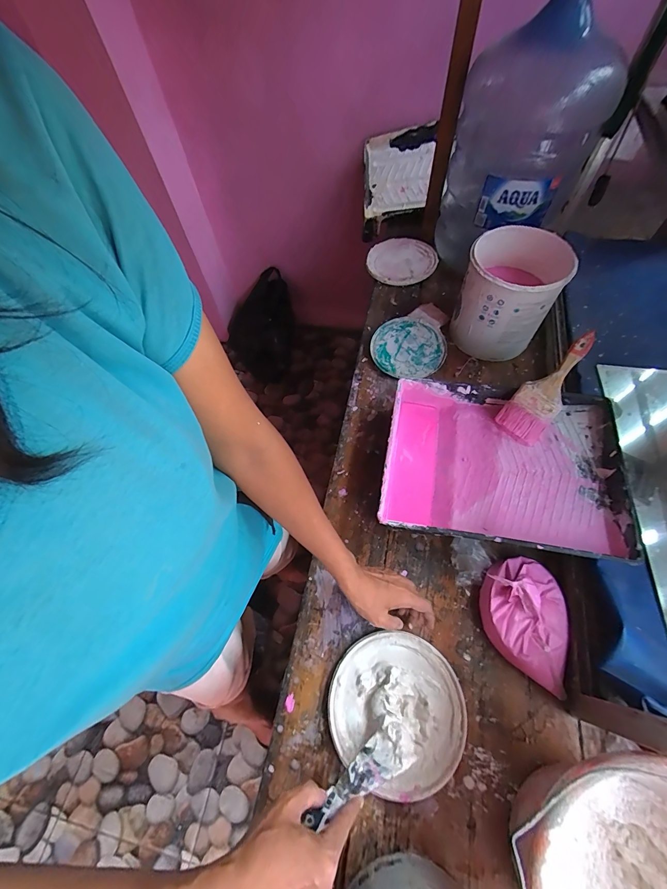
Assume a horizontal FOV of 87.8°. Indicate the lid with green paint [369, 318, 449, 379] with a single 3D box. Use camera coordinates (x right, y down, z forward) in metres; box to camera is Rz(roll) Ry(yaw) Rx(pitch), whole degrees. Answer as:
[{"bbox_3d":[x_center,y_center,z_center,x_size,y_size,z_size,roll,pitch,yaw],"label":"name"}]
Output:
[{"bbox_3d":[0.164,-0.211,0.759,0.152,0.023,0.155,-2,63,3],"label":"lid with green paint"}]

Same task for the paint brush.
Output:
[{"bbox_3d":[0.359,-0.095,0.580,0.072,0.025,0.195,38,98,21],"label":"paint brush"}]

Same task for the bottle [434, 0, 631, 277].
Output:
[{"bbox_3d":[0.367,-0.603,0.701,0.237,0.452,0.276,14,63,11],"label":"bottle"}]

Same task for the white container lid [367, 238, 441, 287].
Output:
[{"bbox_3d":[0.173,-0.479,0.900,0.157,0.018,0.168,-2,61,3],"label":"white container lid"}]

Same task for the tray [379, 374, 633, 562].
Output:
[{"bbox_3d":[0.266,0.037,0.586,0.352,0.086,0.276,9,64,8],"label":"tray"}]

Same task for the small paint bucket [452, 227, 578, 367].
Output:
[{"bbox_3d":[0.343,-0.296,0.699,0.168,0.181,0.172,-2,63,3],"label":"small paint bucket"}]

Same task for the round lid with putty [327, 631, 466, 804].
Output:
[{"bbox_3d":[0.083,0.351,0.460,0.175,0.028,0.172,-2,63,3],"label":"round lid with putty"}]

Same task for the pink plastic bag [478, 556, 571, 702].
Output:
[{"bbox_3d":[0.278,0.250,0.488,0.116,0.057,0.165,-14,63,-4],"label":"pink plastic bag"}]

